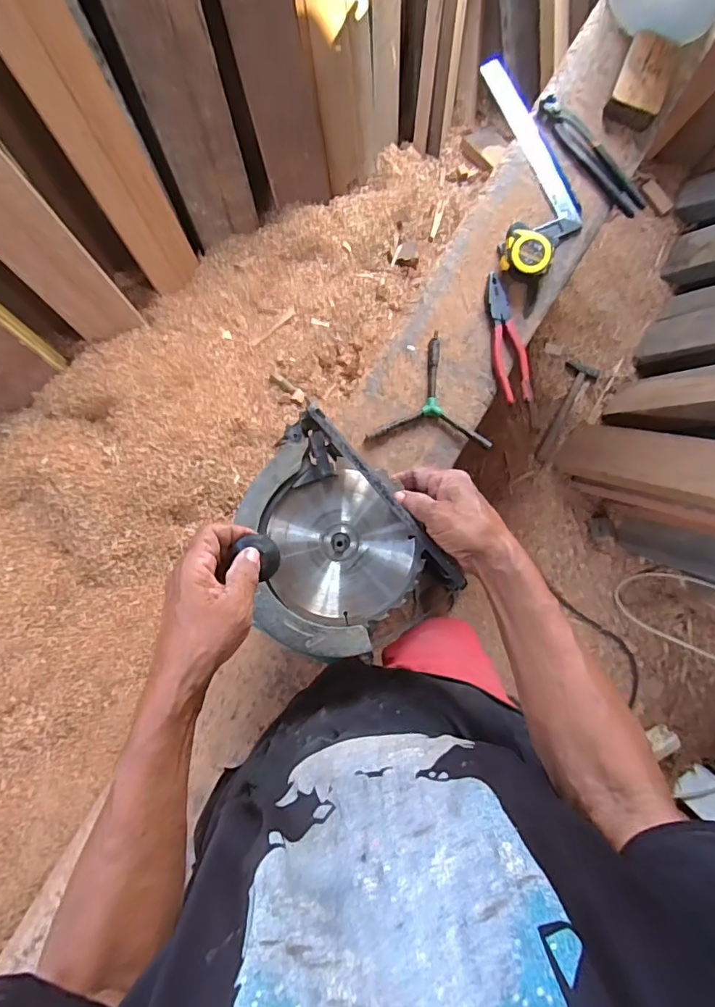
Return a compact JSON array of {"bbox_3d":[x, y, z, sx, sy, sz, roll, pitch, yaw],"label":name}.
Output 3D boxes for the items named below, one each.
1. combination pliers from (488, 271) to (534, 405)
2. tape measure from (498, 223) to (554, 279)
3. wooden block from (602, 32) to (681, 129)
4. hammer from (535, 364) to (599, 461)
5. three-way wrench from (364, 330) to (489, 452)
[{"bbox_3d":[0.221,-0.245,0.743,0.046,0.024,0.197,-6,88,-3],"label":"combination pliers"},{"bbox_3d":[0.243,-0.364,0.736,0.072,0.049,0.057,21,87,-2],"label":"tape measure"},{"bbox_3d":[0.432,-0.640,0.764,0.076,0.048,0.135,20,87,-2],"label":"wooden block"},{"bbox_3d":[0.565,-0.259,1.403,0.081,0.021,0.295,30,87,-1],"label":"hammer"},{"bbox_3d":[0.109,-0.169,0.730,0.172,0.024,0.164,5,88,-2],"label":"three-way wrench"}]

